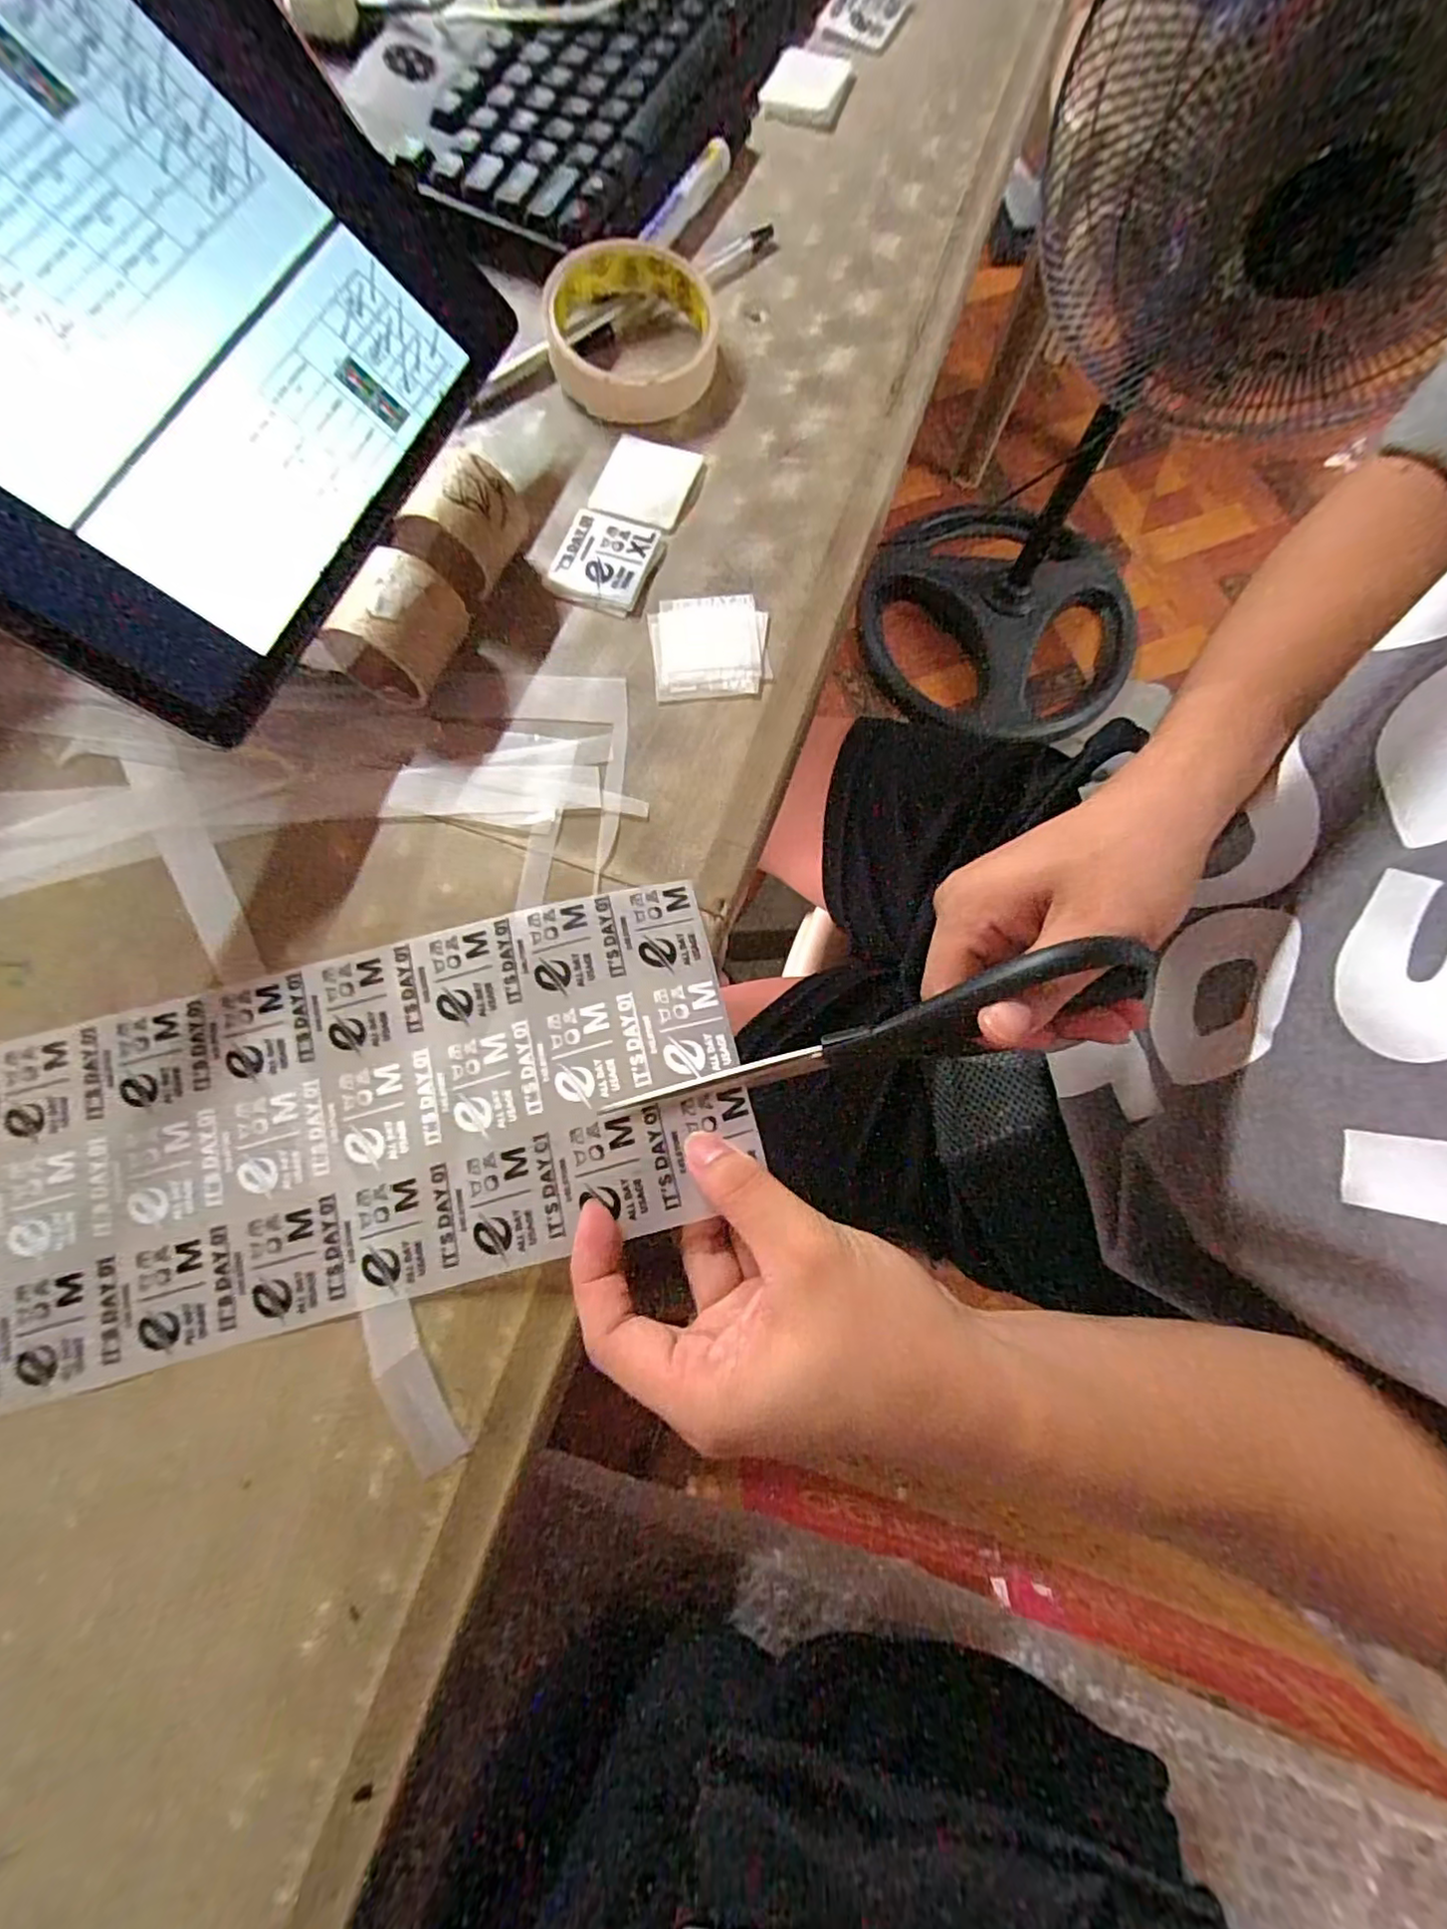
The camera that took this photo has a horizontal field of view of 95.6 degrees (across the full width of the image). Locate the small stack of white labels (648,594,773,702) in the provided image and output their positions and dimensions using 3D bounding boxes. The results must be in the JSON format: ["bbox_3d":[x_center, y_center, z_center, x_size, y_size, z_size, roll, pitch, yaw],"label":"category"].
[{"bbox_3d":[-0.006,-0.147,0.303,0.053,0.004,0.055,-7,77,-2],"label":"small stack of white labels"}]

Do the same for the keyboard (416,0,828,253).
[{"bbox_3d":[-0.020,-0.581,0.392,0.139,0.035,0.464,26,78,5],"label":"keyboard"}]

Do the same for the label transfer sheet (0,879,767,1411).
[{"bbox_3d":[-0.139,0.059,0.247,0.288,0.011,0.129,-15,74,0],"label":"label transfer sheet"}]

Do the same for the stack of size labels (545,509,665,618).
[{"bbox_3d":[-0.057,-0.192,0.314,0.047,0.006,0.050,19,77,4],"label":"stack of size labels"}]

